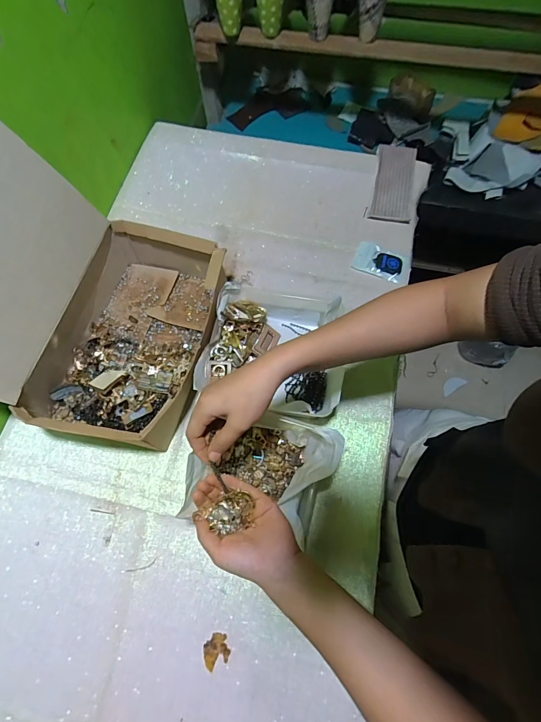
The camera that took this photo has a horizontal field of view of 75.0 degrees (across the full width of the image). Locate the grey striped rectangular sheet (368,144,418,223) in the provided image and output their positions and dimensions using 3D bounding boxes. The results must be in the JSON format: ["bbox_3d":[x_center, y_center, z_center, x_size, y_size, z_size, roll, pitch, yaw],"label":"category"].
[{"bbox_3d":[0.253,-0.362,0.716,0.079,0.014,0.172,12,78,2],"label":"grey striped rectangular sheet"}]

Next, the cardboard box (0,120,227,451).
[{"bbox_3d":[-0.249,-0.083,0.484,0.296,0.287,0.327,10,69,4],"label":"cardboard box"}]

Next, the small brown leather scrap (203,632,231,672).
[{"bbox_3d":[-0.071,0.376,0.458,0.032,0.004,0.034,-19,70,-7],"label":"small brown leather scrap"}]

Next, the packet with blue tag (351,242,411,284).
[{"bbox_3d":[0.212,-0.186,0.667,0.102,0.011,0.060,25,71,9],"label":"packet with blue tag"}]

